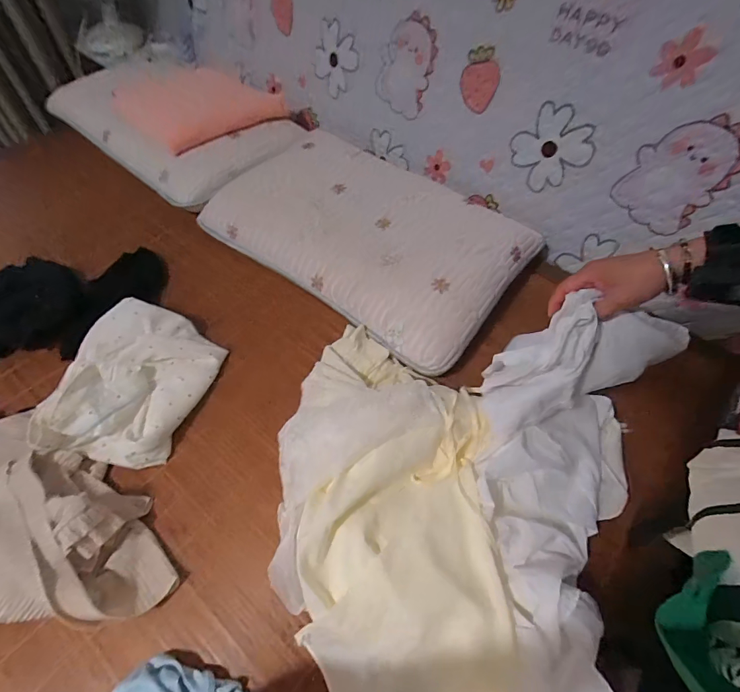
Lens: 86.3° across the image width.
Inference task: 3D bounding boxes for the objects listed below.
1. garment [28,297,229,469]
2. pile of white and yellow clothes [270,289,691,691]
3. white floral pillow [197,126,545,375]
[{"bbox_3d":[-0.387,0.060,0.658,0.200,0.087,0.263,15,56,8],"label":"garment"},{"bbox_3d":[0.096,0.177,0.478,0.491,0.255,0.484,1,56,-2],"label":"pile of white and yellow clothes"},{"bbox_3d":[0.001,-0.260,0.850,0.629,0.079,0.420,34,61,19],"label":"white floral pillow"}]

